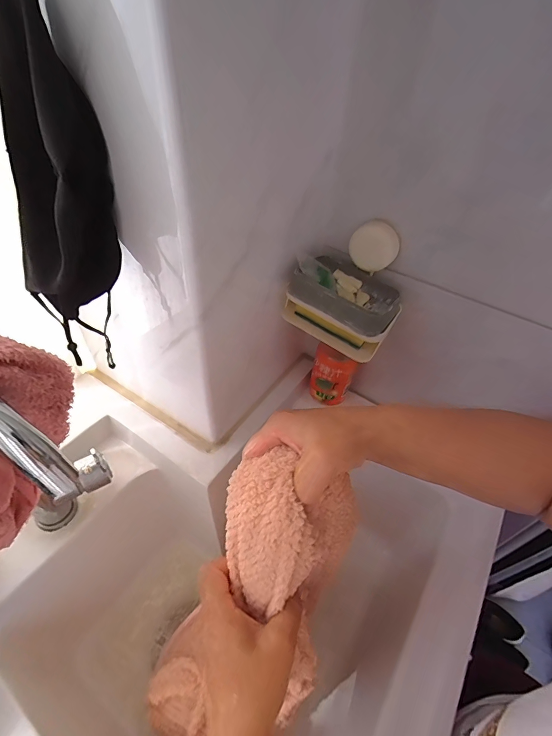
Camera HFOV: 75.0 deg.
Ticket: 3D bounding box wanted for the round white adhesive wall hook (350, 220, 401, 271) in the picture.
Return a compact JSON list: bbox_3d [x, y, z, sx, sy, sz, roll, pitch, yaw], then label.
[{"bbox_3d":[0.115,-0.140,0.424,0.055,0.058,0.013,12,46,6],"label":"round white adhesive wall hook"}]

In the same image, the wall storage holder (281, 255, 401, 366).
[{"bbox_3d":[0.081,-0.074,0.444,0.135,0.084,0.077,31,51,23],"label":"wall storage holder"}]

